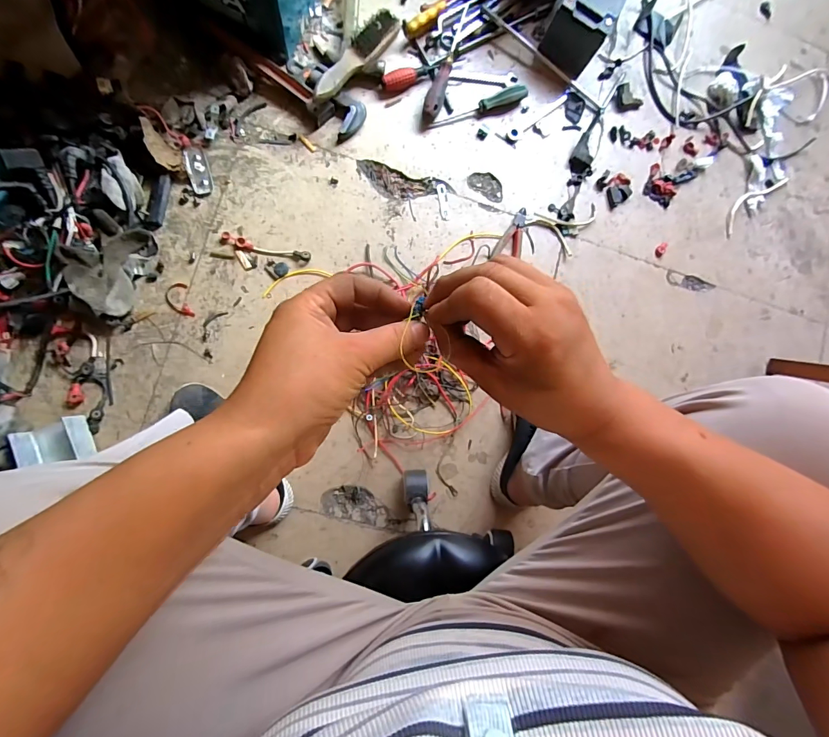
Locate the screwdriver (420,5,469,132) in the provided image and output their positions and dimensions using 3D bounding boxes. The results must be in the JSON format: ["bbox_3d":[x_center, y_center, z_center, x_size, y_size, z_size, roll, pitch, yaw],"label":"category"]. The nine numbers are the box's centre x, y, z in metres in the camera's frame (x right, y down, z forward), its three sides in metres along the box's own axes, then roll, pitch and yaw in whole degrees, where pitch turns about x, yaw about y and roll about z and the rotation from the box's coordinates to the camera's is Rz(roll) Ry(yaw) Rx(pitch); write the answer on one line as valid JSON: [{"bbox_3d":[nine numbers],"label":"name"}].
[{"bbox_3d":[0.058,-0.538,0.713,0.030,0.024,0.229,20,85,-6],"label":"screwdriver"}]

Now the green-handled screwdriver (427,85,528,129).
[{"bbox_3d":[0.117,-0.468,0.721,0.190,0.023,0.027,-25,91,-8],"label":"green-handled screwdriver"}]

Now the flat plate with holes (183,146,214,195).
[{"bbox_3d":[-0.353,-0.323,0.652,0.031,0.008,0.076,-16,89,-8],"label":"flat plate with holes"}]

